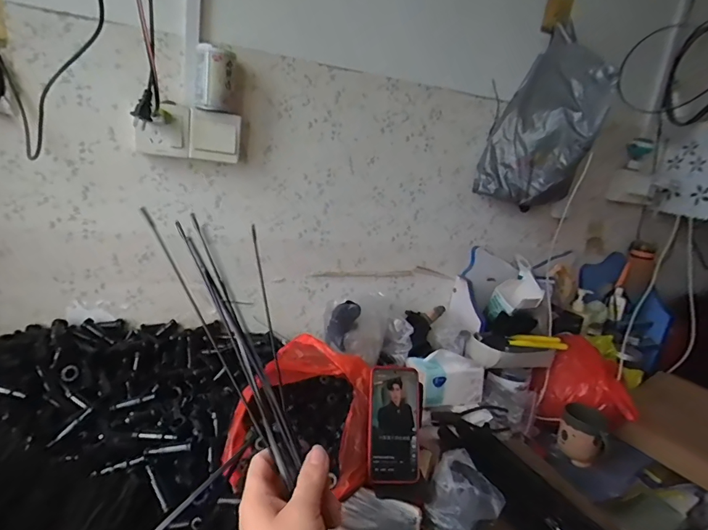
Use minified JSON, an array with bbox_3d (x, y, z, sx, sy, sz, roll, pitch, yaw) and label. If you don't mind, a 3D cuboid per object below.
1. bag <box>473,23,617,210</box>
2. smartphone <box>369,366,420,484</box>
[{"bbox_3d":[0.391,-0.295,0.902,0.204,0.310,0.193,11,16,14],"label":"bag"},{"bbox_3d":[0.062,0.237,0.636,0.075,0.161,0.013,5,-17,-10],"label":"smartphone"}]

